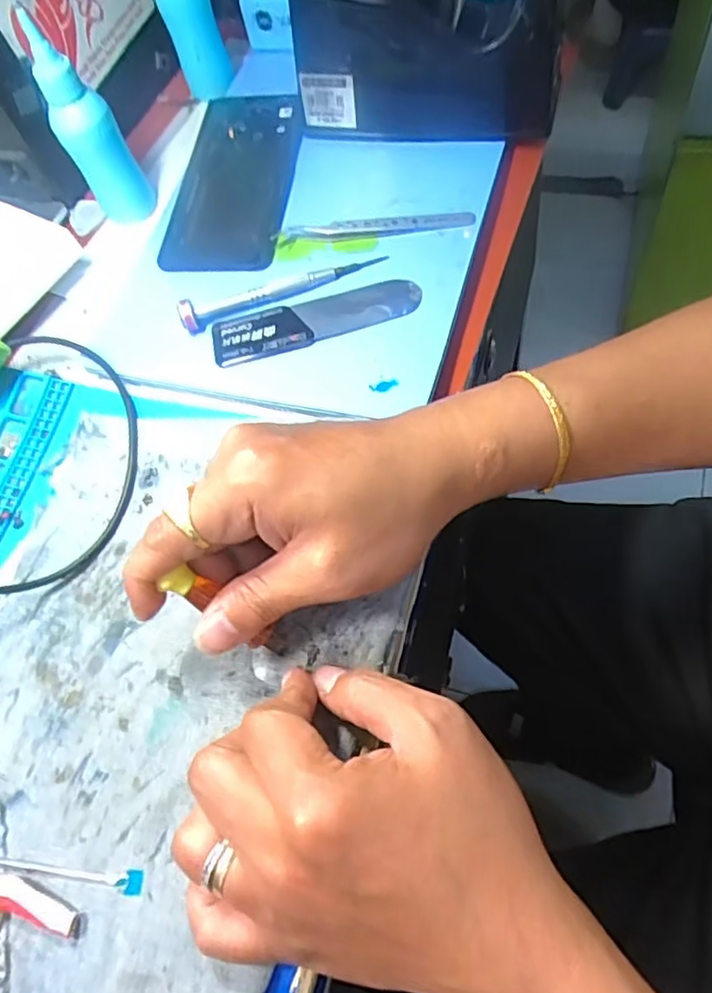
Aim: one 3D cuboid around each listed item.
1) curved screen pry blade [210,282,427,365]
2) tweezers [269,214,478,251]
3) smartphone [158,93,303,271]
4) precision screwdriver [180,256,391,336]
[{"bbox_3d":[-0.023,-0.100,0.354,0.117,0.004,0.031,-14,63,4],"label":"curved screen pry blade"},{"bbox_3d":[0.010,-0.160,0.374,0.116,0.015,0.009,-4,63,9],"label":"tweezers"},{"bbox_3d":[-0.077,-0.213,0.411,0.073,0.011,0.157,2,64,12],"label":"smartphone"},{"bbox_3d":[-0.043,-0.122,0.364,0.122,0.011,0.014,-22,62,0],"label":"precision screwdriver"}]

